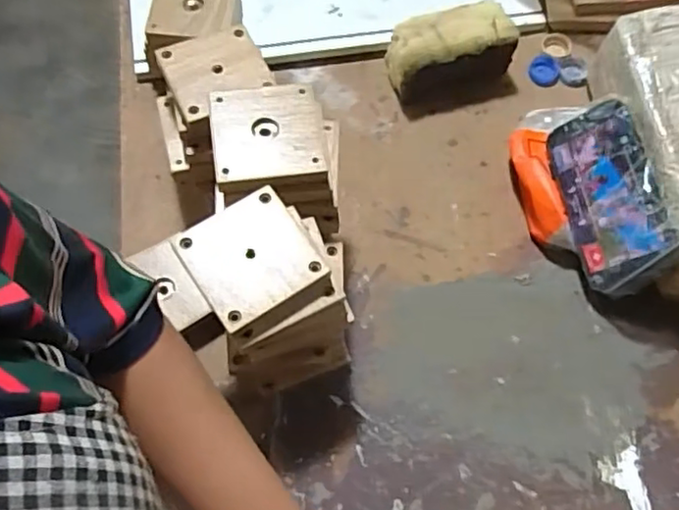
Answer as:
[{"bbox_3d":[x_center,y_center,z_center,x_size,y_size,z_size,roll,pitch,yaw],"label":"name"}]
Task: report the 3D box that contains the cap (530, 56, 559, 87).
[{"bbox_3d":[0.223,-0.200,0.689,0.031,0.010,0.035,25,71,12],"label":"cap"}]

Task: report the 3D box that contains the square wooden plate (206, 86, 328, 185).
[{"bbox_3d":[-0.055,-0.093,0.478,0.080,0.013,0.079,-9,67,-1],"label":"square wooden plate"}]

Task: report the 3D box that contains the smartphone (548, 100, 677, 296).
[{"bbox_3d":[0.239,-0.053,0.570,0.014,0.084,0.167,7,62,-37],"label":"smartphone"}]

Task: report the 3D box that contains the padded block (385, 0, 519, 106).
[{"bbox_3d":[0.116,-0.210,0.658,0.125,0.064,0.061,-16,68,-4],"label":"padded block"}]

